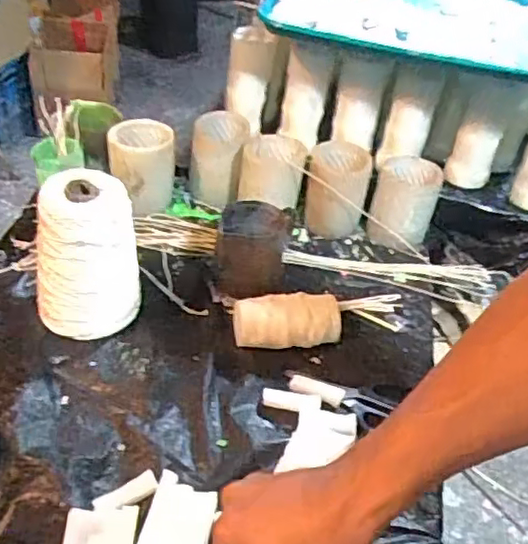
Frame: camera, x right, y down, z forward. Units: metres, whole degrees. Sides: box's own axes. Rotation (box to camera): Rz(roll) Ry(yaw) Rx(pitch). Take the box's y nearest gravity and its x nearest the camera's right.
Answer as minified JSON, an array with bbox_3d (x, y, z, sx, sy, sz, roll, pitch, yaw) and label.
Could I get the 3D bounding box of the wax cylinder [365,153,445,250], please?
[{"bbox_3d":[0.201,-0.098,0.900,0.088,0.113,0.080,16,42,9],"label":"wax cylinder"}]

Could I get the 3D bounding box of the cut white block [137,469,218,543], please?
[{"bbox_3d":[-0.080,0.240,0.580,0.062,0.013,0.102,11,41,6],"label":"cut white block"}]

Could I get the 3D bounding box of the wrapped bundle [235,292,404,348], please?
[{"bbox_3d":[0.028,0.059,0.760,0.130,0.045,0.068,1,41,-7],"label":"wrapped bundle"}]

